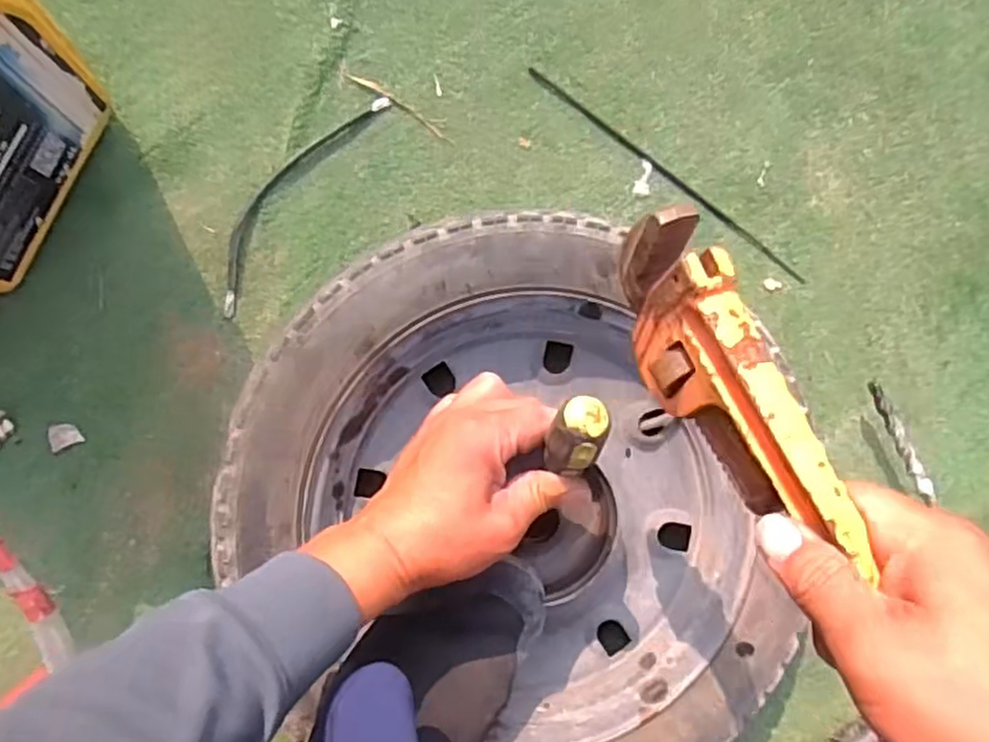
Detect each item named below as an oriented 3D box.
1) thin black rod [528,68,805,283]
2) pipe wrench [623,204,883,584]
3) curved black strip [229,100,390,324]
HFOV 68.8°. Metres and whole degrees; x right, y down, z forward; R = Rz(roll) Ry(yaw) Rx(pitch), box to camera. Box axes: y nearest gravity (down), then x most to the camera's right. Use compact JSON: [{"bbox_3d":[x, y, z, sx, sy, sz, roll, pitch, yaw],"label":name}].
[{"bbox_3d":[0.148,-0.161,0.604,0.290,0.004,0.008,35,83,-7],"label":"thin black rod"},{"bbox_3d":[0.146,0.090,0.292,0.032,0.072,0.354,-22,68,-9],"label":"pipe wrench"},{"bbox_3d":[-0.154,-0.135,0.547,0.038,0.004,0.204,35,85,-9],"label":"curved black strip"}]

